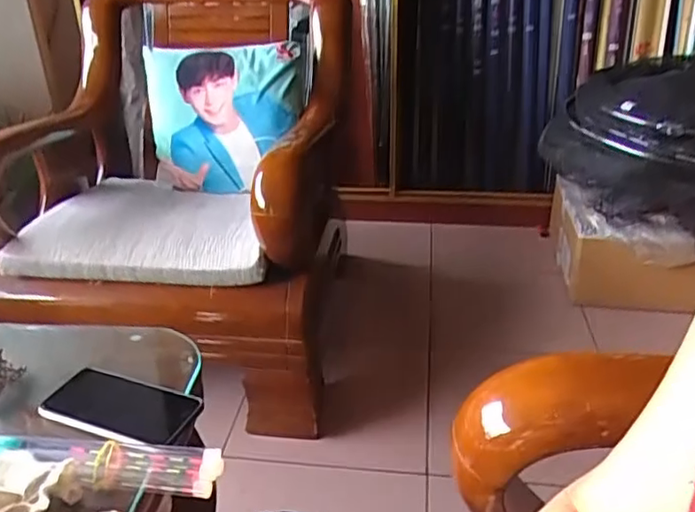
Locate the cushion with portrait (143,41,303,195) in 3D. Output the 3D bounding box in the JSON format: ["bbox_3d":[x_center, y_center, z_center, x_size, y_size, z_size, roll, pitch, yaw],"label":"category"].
[{"bbox_3d":[-0.295,-0.355,1.481,0.428,0.378,0.105,-6,-10,17],"label":"cushion with portrait"}]

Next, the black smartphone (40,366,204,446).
[{"bbox_3d":[-0.241,0.159,0.660,0.161,0.007,0.080,8,30,18],"label":"black smartphone"}]

